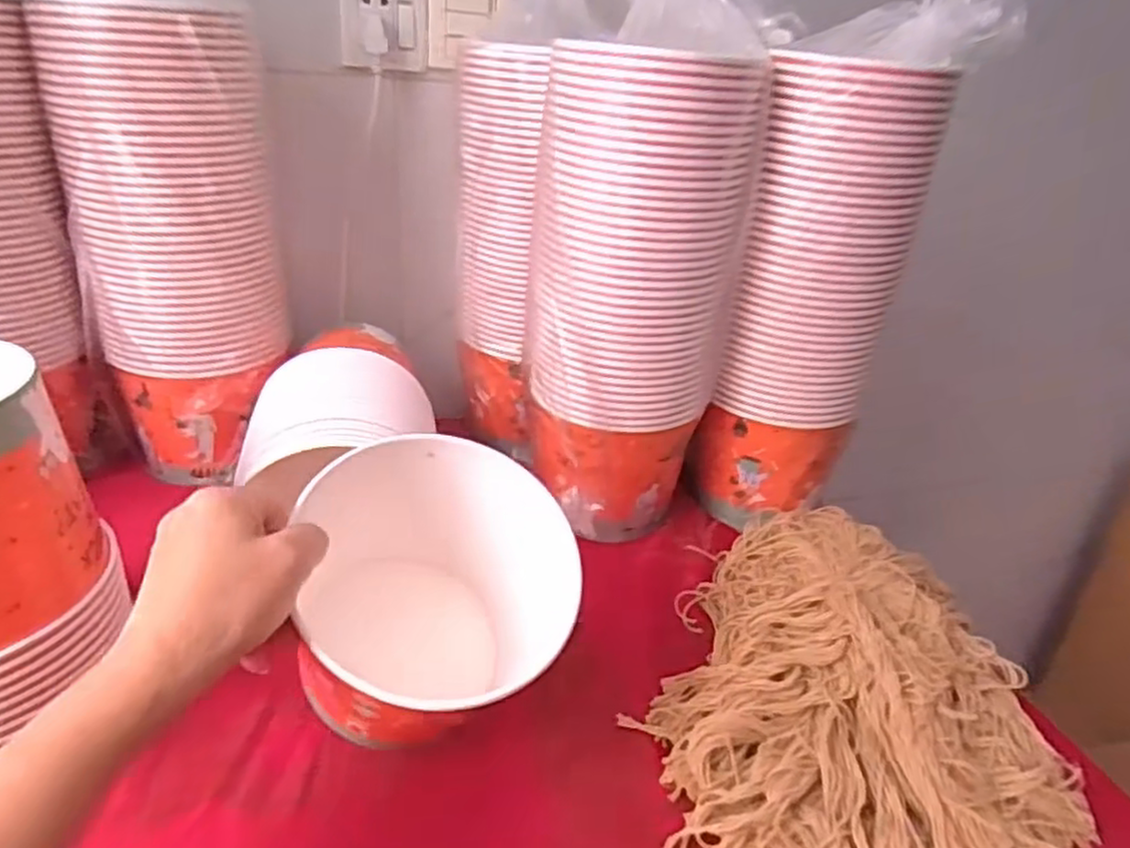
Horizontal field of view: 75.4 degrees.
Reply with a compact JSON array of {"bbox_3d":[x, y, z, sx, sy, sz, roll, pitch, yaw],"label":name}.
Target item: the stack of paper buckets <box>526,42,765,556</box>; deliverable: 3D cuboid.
[{"bbox_3d":[0.056,-0.110,0.643,0.147,0.421,0.128,-11,31,-29],"label":"stack of paper buckets"}]

